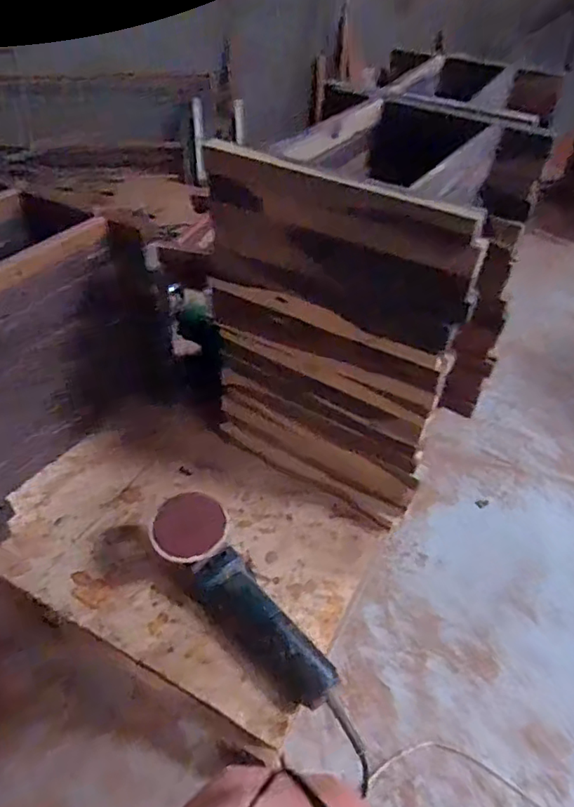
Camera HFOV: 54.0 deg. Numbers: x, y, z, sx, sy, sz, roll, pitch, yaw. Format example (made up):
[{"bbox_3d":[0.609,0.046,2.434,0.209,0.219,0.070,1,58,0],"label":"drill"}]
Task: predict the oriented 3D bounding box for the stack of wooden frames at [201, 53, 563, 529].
[{"bbox_3d":[0.134,-0.151,0.857,0.336,0.461,0.369,26,46,22],"label":"stack of wooden frames"}]

